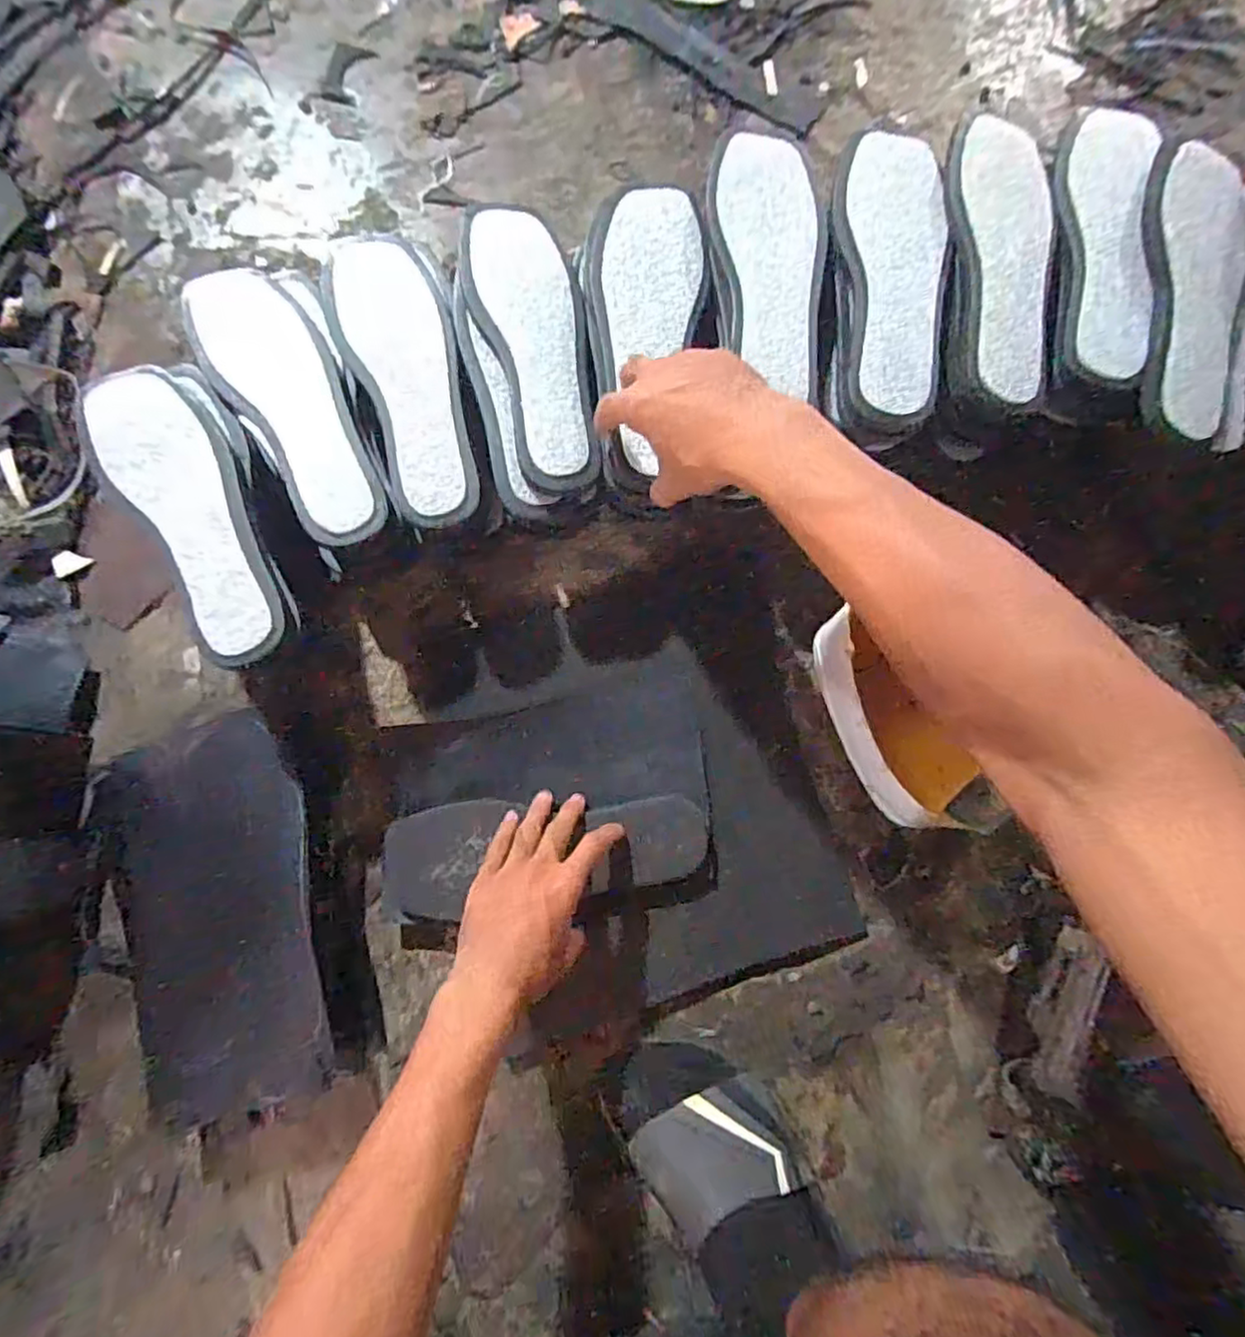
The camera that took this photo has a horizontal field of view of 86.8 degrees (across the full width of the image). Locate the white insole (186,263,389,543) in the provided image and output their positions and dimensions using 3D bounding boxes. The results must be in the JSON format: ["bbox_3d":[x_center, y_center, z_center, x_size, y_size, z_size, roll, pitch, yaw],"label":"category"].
[{"bbox_3d":[-0.254,-0.205,0.506,0.080,0.015,0.237,-31,85,-12],"label":"white insole"}]

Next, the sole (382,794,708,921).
[{"bbox_3d":[-0.065,0.153,0.559,0.268,0.019,0.087,-4,78,-6],"label":"sole"}]

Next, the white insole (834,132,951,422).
[{"bbox_3d":[0.207,-0.305,0.505,0.078,0.014,0.247,3,78,-2],"label":"white insole"}]

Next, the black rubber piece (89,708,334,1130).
[{"bbox_3d":[-0.357,0.215,0.573,0.163,0.011,0.318,-18,83,1],"label":"black rubber piece"}]

